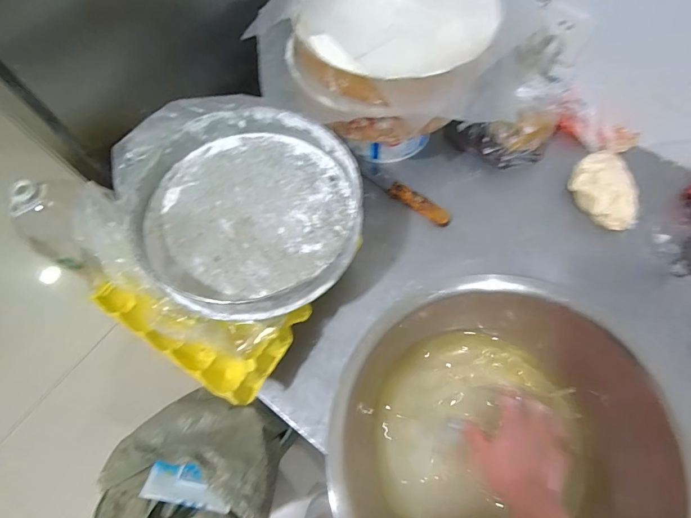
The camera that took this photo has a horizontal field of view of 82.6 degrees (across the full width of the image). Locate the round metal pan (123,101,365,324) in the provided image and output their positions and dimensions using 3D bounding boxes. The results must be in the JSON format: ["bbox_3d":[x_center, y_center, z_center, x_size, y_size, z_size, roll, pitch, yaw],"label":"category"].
[{"bbox_3d":[-0.136,-0.080,0.549,0.299,0.078,0.316,-1,64,2],"label":"round metal pan"}]

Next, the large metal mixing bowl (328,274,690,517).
[{"bbox_3d":[0.217,0.243,0.493,0.467,0.146,0.434,-1,64,2],"label":"large metal mixing bowl"}]

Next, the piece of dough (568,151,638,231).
[{"bbox_3d":[0.461,-0.119,0.699,0.086,0.063,0.141,-20,66,-9],"label":"piece of dough"}]

